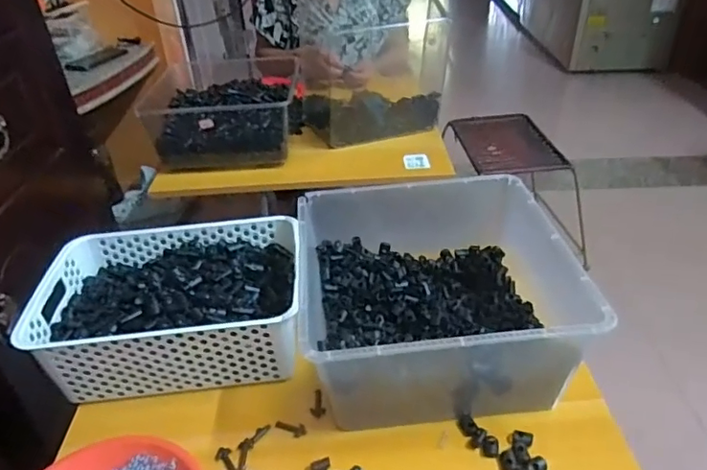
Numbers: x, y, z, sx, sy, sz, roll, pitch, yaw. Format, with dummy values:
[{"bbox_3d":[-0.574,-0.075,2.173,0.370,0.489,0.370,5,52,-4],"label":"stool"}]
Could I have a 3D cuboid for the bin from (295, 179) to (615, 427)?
[{"bbox_3d":[0.091,0.071,0.640,0.286,0.138,0.291,-5,34,-3],"label":"bin"}]

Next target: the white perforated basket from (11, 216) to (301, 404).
[{"bbox_3d":[-0.214,0.087,0.671,0.298,0.103,0.206,-5,34,-3],"label":"white perforated basket"}]

